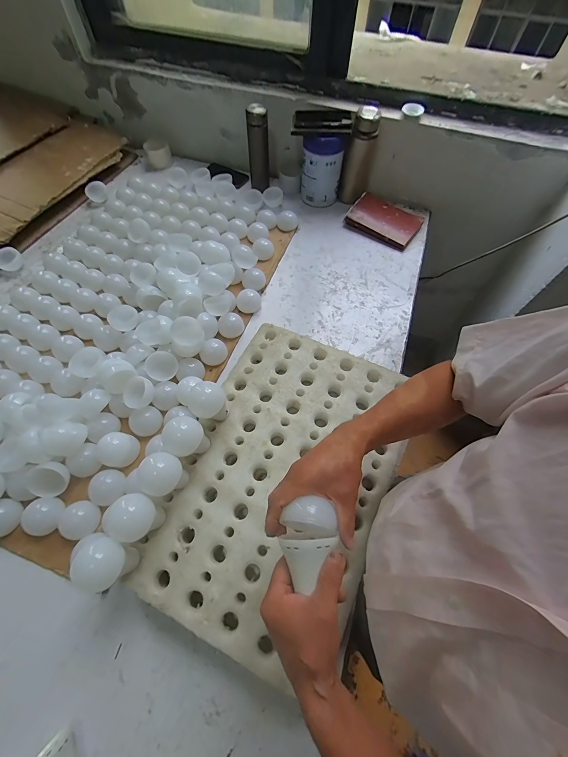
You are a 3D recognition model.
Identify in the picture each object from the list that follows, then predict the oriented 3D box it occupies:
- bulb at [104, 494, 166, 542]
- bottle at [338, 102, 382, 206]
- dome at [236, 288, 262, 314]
[{"bbox_3d":[-0.226,0.214,0.466,0.055,0.088,0.059,0,63,-1],"label":"bulb"},{"bbox_3d":[0.223,-0.653,0.917,0.082,0.228,0.076,15,64,6],"label":"bottle"},{"bbox_3d":[-0.091,-0.206,0.797,0.057,0.033,0.057,0,63,-1],"label":"dome"}]

